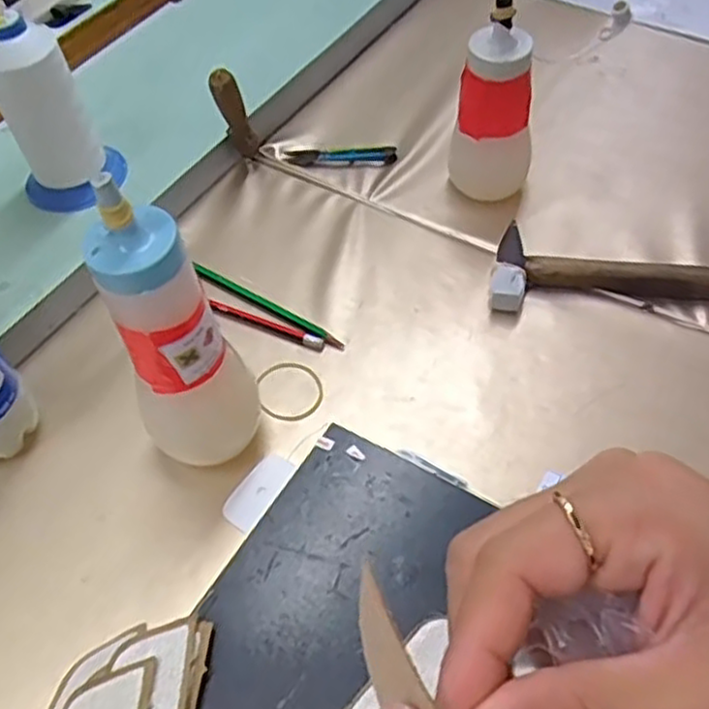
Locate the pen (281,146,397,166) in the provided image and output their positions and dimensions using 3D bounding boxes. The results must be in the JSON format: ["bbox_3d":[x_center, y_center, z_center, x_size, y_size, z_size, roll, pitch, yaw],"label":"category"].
[{"bbox_3d":[-0.013,-0.174,0.636,0.099,0.007,0.020,-2,54,2],"label":"pen"}]

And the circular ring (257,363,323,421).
[{"bbox_3d":[-0.044,0.024,0.493,0.042,0.004,0.046,-1,54,2],"label":"circular ring"}]

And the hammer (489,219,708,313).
[{"bbox_3d":[0.225,-0.059,0.519,0.249,0.029,0.070,3,55,5],"label":"hammer"}]

